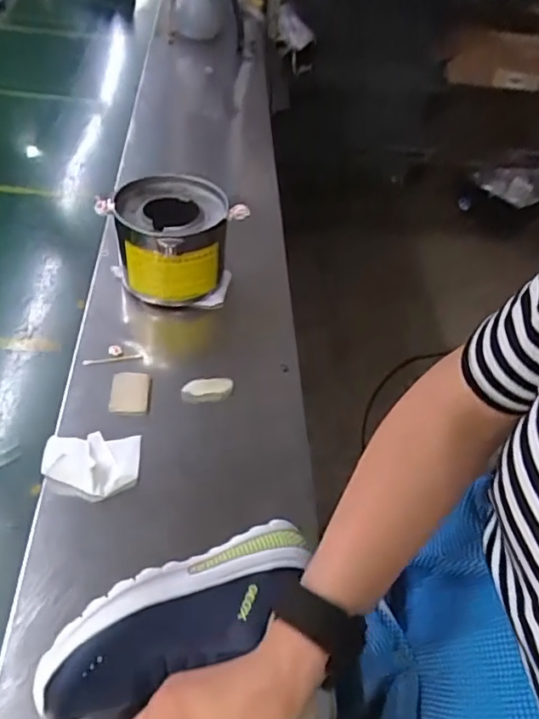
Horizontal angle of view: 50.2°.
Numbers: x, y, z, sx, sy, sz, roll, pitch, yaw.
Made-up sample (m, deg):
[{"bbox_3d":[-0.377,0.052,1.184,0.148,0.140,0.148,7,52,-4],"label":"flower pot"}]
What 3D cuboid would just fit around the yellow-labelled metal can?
[{"bbox_3d":[-0.128,-0.146,0.755,0.135,0.123,0.149,-4,48,-13],"label":"yellow-labelled metal can"}]

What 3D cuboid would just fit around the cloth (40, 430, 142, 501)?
[{"bbox_3d":[-0.179,0.107,0.585,0.094,0.042,0.073,-4,48,-11],"label":"cloth"}]

